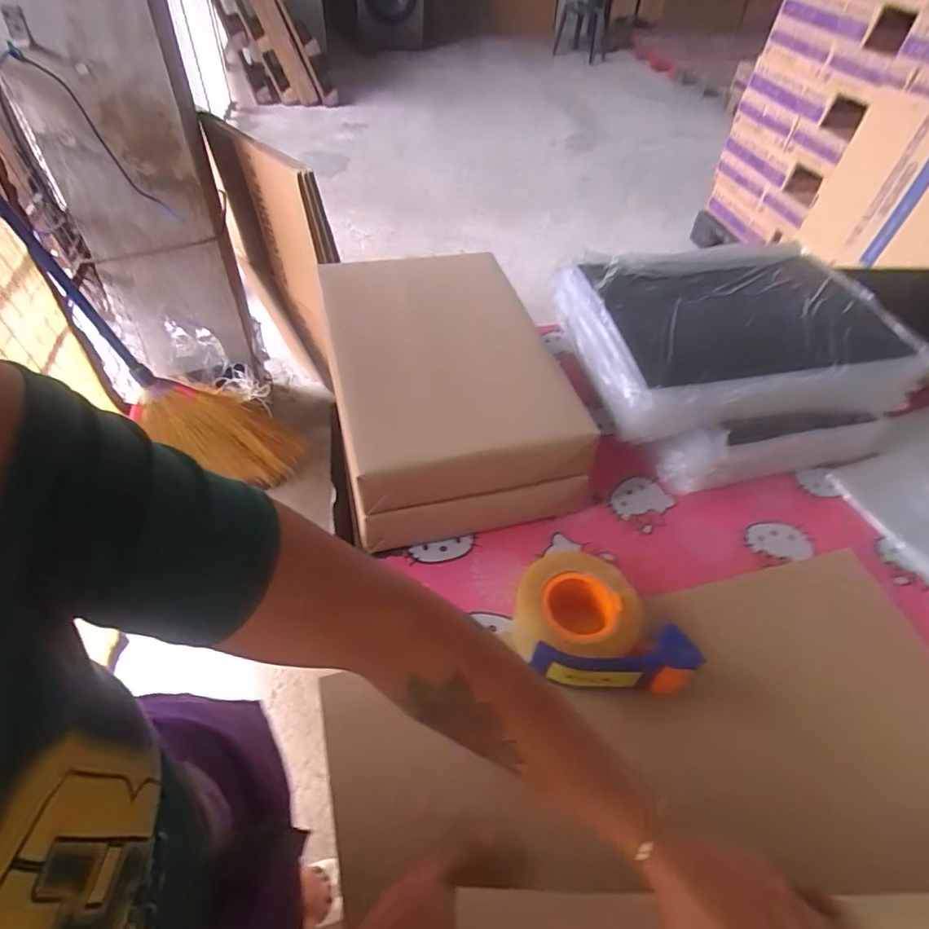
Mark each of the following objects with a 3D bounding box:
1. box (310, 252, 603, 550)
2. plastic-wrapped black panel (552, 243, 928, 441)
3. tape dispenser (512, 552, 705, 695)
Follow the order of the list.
[{"bbox_3d":[-0.030,-0.117,0.721,0.286,0.141,0.435,-9,50,-12],"label":"box"},{"bbox_3d":[0.368,-0.189,0.763,0.421,0.073,0.304,-8,50,-12],"label":"plastic-wrapped black panel"},{"bbox_3d":[0.129,0.152,0.544,0.160,0.068,0.126,1,48,-3],"label":"tape dispenser"}]

